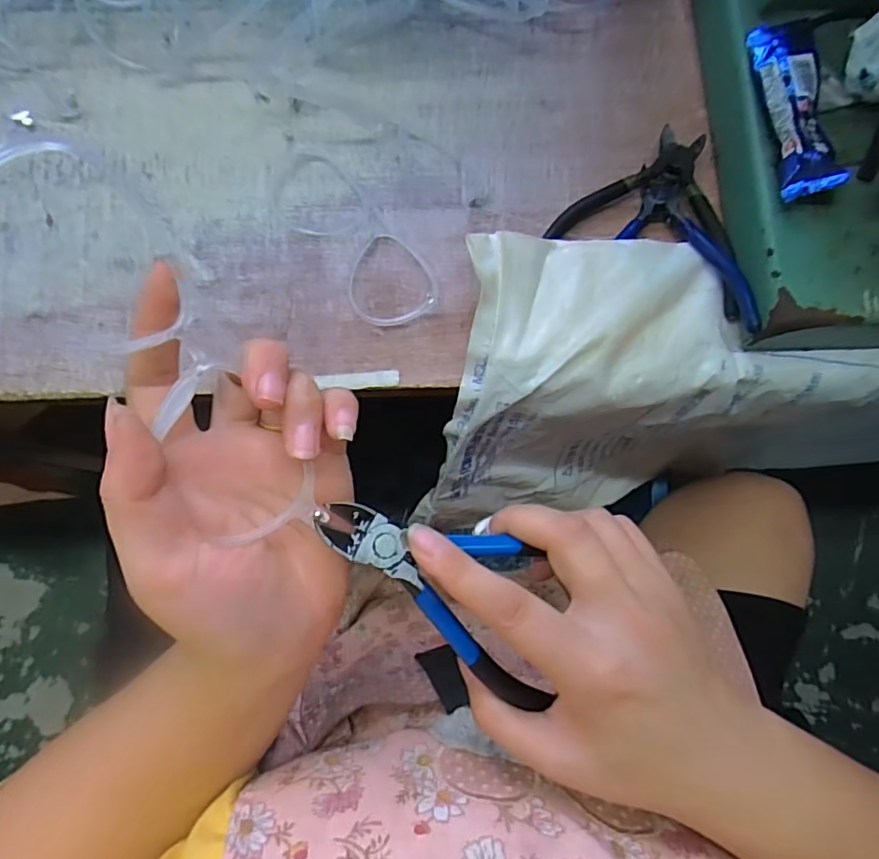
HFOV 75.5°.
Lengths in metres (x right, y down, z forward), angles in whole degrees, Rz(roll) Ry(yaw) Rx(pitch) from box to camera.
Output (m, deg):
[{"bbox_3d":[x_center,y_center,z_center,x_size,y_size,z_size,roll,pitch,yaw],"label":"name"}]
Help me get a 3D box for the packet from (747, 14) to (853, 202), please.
[{"bbox_3d":[0.197,-0.179,0.312,0.031,0.014,0.114,-2,78,-1],"label":"packet"}]

